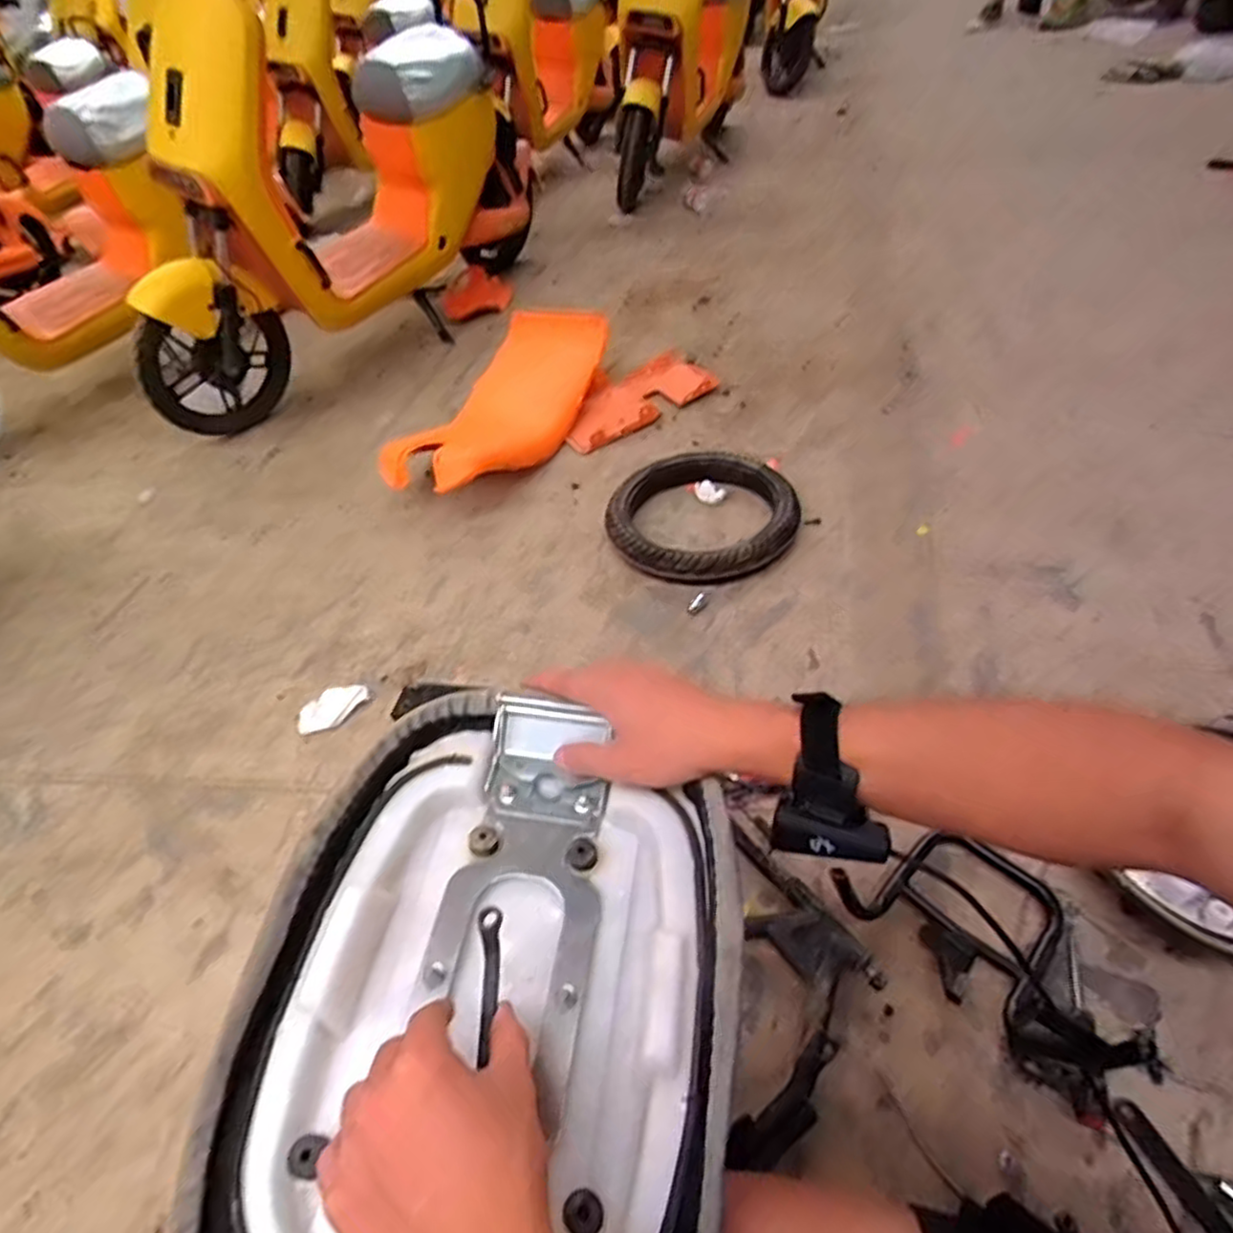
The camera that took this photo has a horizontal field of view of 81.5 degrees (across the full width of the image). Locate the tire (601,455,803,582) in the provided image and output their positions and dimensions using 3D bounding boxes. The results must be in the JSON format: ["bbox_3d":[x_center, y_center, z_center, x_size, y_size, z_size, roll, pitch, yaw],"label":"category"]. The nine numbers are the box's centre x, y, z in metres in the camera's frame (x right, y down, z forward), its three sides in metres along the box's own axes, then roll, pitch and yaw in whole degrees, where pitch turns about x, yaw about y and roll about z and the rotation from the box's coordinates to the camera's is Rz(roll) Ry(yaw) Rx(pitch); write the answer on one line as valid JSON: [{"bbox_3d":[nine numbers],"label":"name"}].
[{"bbox_3d":[0.173,-0.194,1.380,0.354,0.077,0.323,-4,45,4],"label":"tire"}]

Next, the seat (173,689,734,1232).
[{"bbox_3d":[-0.070,0.209,0.410,0.264,0.067,0.340,5,46,13],"label":"seat"}]

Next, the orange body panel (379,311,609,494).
[{"bbox_3d":[-0.261,-0.488,1.654,0.279,0.204,0.610,14,48,20],"label":"orange body panel"}]

